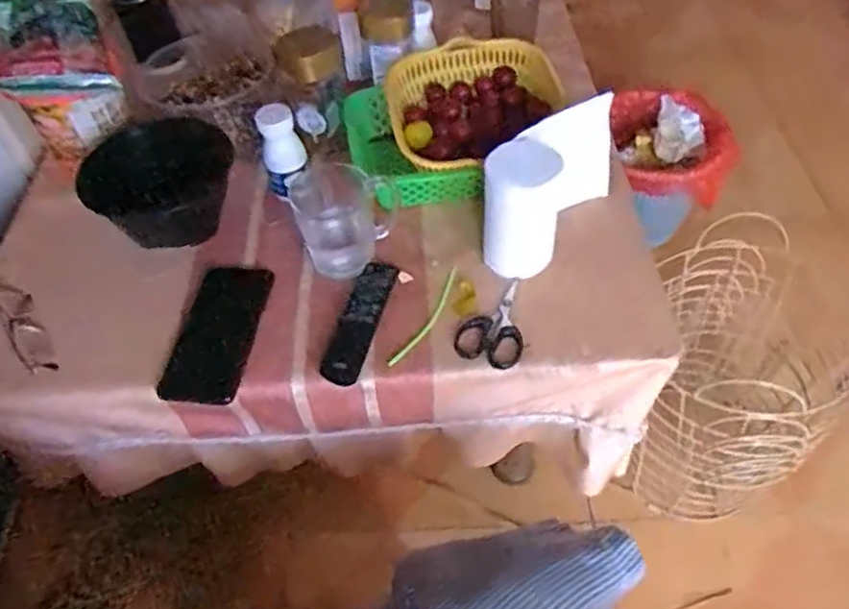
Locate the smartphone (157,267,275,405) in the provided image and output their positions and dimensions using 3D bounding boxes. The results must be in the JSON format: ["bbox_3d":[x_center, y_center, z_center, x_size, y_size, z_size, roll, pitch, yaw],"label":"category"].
[{"bbox_3d":[-0.208,0.026,0.676,0.080,0.010,0.164,4,54,5],"label":"smartphone"}]

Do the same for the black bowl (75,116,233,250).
[{"bbox_3d":[-0.297,-0.138,0.746,0.140,0.072,0.133,-1,54,2],"label":"black bowl"}]

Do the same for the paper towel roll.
[{"bbox_3d":[0.132,-0.132,0.707,0.077,0.138,0.164,28,60,21],"label":"paper towel roll"}]

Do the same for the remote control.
[{"bbox_3d":[-0.064,0.014,0.663,0.041,0.014,0.144,11,55,11],"label":"remote control"}]

